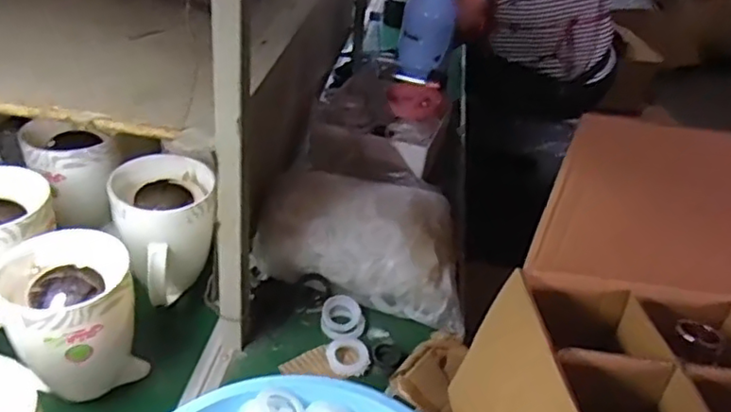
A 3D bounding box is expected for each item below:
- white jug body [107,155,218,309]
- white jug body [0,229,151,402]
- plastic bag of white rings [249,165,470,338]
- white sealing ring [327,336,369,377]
[{"bbox_3d":[-0.311,0.034,0.963,0.136,0.158,0.158,-8,36,-21],"label":"white jug body"},{"bbox_3d":[-0.379,0.152,0.805,0.162,0.178,0.157,-15,39,-29],"label":"white jug body"},{"bbox_3d":[0.010,0.044,1.062,0.345,0.144,0.211,12,34,8],"label":"plastic bag of white rings"},{"bbox_3d":[-0.025,0.220,0.928,0.060,0.017,0.076,5,33,-2],"label":"white sealing ring"}]

